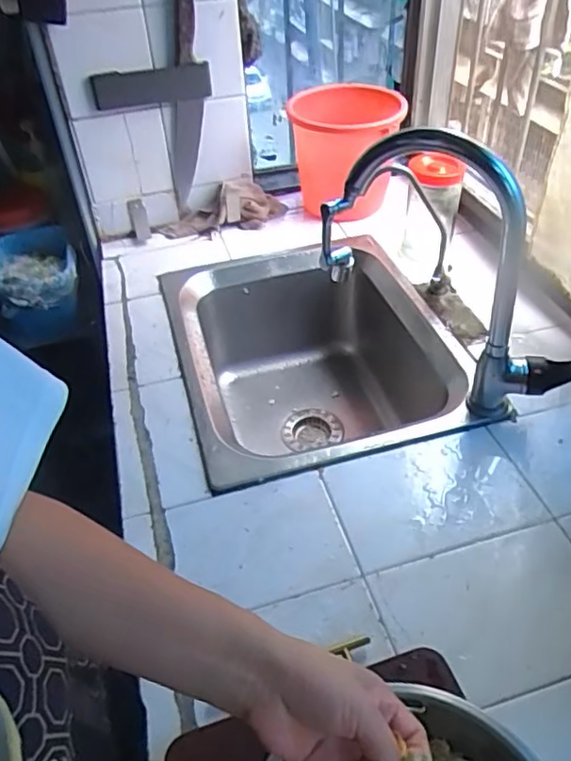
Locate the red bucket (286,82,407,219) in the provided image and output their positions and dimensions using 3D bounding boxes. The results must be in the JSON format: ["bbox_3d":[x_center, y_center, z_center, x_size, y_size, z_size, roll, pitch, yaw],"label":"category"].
[{"bbox_3d":[0.128,-0.412,1.134,0.226,0.199,0.226,-3,42,3],"label":"red bucket"}]

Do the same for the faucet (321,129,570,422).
[{"bbox_3d":[0.187,-0.106,0.693,0.294,0.350,0.049,15,46,21],"label":"faucet"}]

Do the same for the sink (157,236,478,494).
[{"bbox_3d":[0.046,0.008,0.971,0.395,0.230,0.466,-12,42,-10],"label":"sink"}]

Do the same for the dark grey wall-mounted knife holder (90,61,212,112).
[{"bbox_3d":[-0.219,-0.483,1.000,0.189,0.054,0.013,-10,42,-7],"label":"dark grey wall-mounted knife holder"}]

